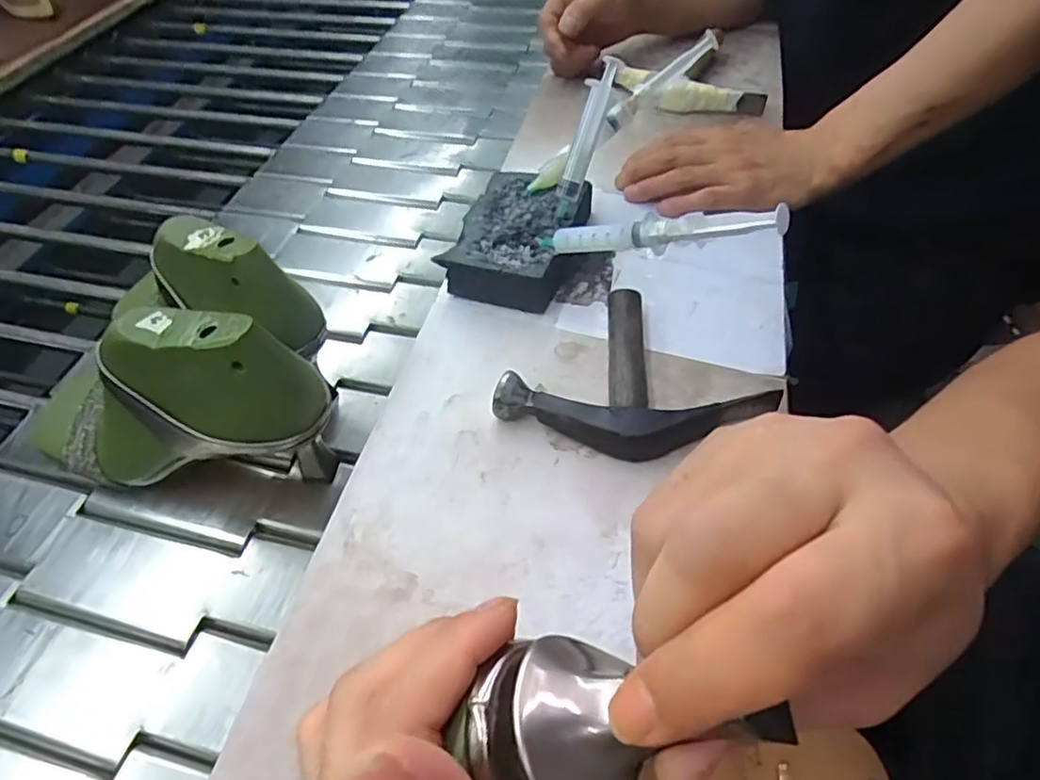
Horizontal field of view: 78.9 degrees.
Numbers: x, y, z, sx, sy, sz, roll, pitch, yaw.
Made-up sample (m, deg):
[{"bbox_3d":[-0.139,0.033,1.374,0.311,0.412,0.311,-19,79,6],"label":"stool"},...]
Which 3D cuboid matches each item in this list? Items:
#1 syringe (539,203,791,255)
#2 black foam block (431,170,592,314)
[{"bbox_3d":[0.077,-0.096,0.390,0.172,0.020,0.012,8,45,43],"label":"syringe"},{"bbox_3d":[0.003,-0.118,0.486,0.085,0.037,0.131,14,52,14],"label":"black foam block"}]

